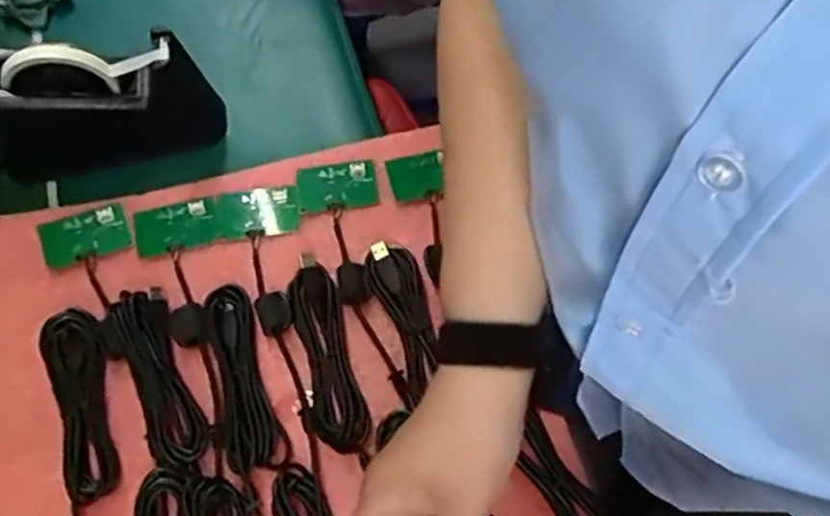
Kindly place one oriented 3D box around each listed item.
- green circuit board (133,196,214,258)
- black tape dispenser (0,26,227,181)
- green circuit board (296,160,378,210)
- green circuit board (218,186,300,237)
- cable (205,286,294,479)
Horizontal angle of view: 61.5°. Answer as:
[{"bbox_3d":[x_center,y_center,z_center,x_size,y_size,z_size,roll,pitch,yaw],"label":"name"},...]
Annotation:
[{"bbox_3d":[-0.206,-0.027,0.598,0.065,0.004,0.042,-13,74,-9],"label":"green circuit board"},{"bbox_3d":[-0.281,-0.137,0.611,0.205,0.094,0.069,-7,66,-4],"label":"black tape dispenser"},{"bbox_3d":[-0.069,-0.063,0.609,0.069,0.006,0.041,-7,66,-1],"label":"green circuit board"},{"bbox_3d":[-0.135,-0.042,0.597,0.069,0.010,0.042,-3,66,1],"label":"green circuit board"},{"bbox_3d":[-0.136,0.089,0.533,0.045,0.016,0.145,-19,67,-7],"label":"cable"}]

